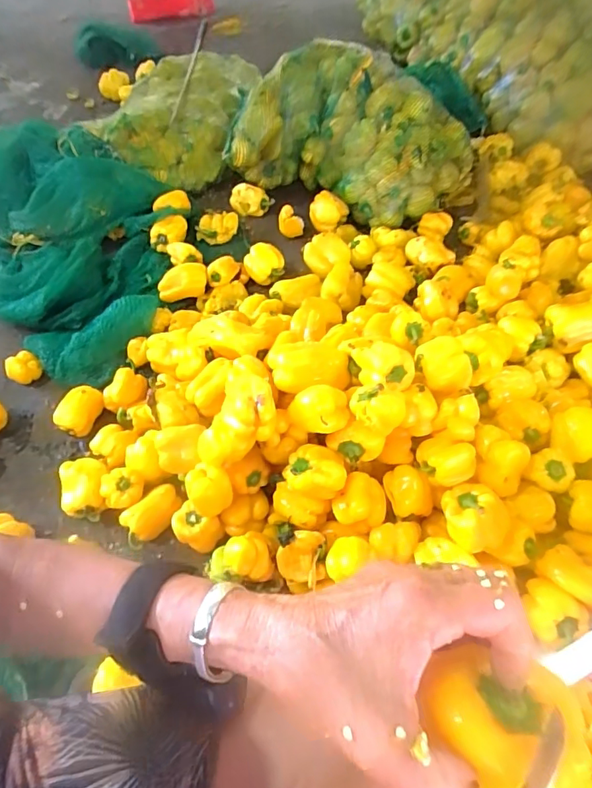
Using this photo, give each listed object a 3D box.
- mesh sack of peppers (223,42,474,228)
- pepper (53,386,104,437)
[{"bbox_3d":[0.131,-0.657,1.262,0.621,0.255,0.352,16,52,14],"label":"mesh sack of peppers"},{"bbox_3d":[-0.402,0.031,0.921,0.056,0.055,0.091,20,53,17],"label":"pepper"}]

